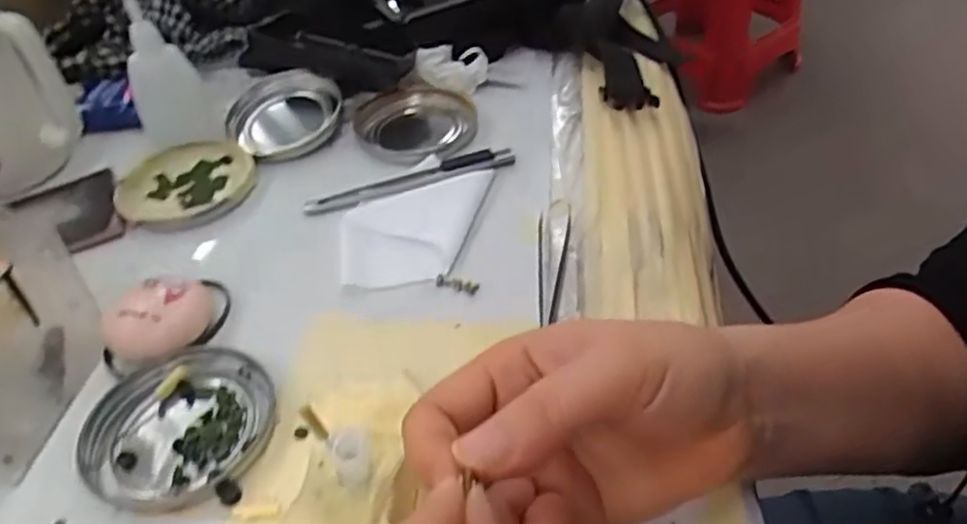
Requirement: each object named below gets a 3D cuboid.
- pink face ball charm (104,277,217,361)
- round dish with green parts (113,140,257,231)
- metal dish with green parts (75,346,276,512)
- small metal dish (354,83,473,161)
[{"bbox_3d":[-0.154,0.028,0.345,0.046,0.023,0.039,-15,43,-10],"label":"pink face ball charm"},{"bbox_3d":[-0.181,-0.049,0.444,0.080,0.008,0.076,-3,43,3],"label":"round dish with green parts"},{"bbox_3d":[-0.131,0.069,0.311,0.076,0.007,0.074,-3,43,3],"label":"metal dish with green parts"},{"bbox_3d":[-0.046,-0.089,0.478,0.078,0.015,0.084,-3,43,3],"label":"small metal dish"}]

